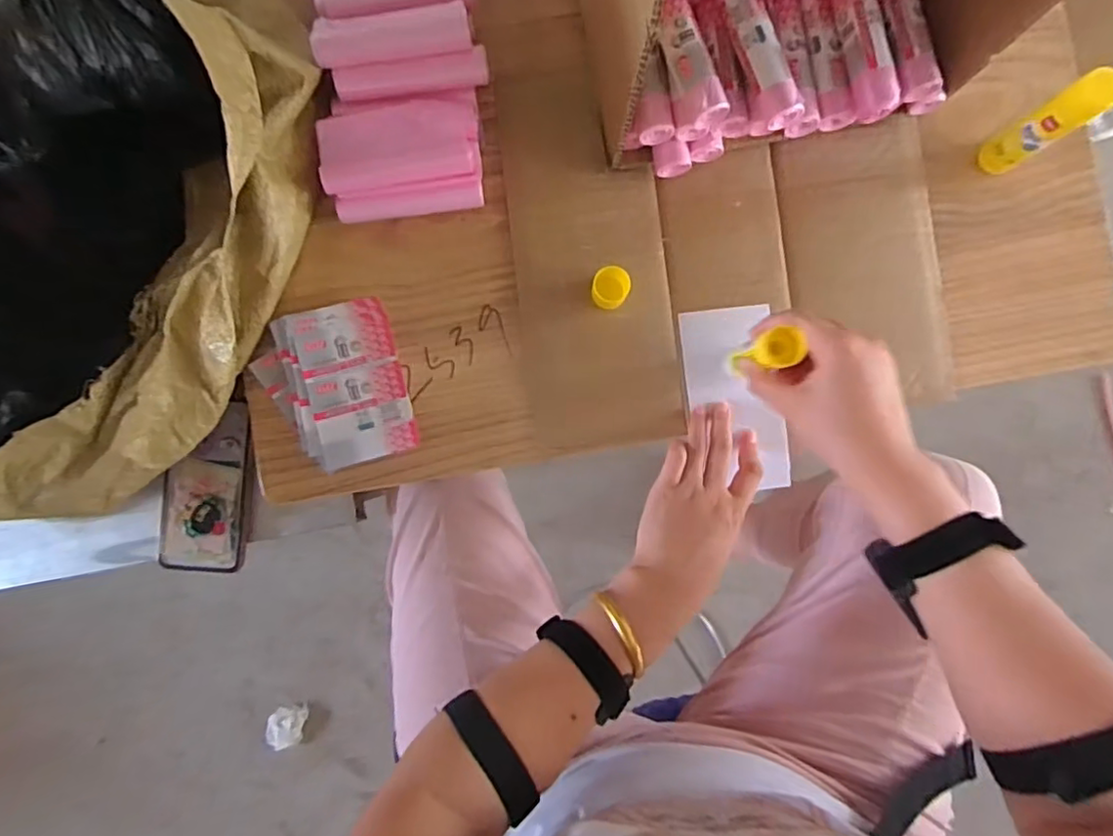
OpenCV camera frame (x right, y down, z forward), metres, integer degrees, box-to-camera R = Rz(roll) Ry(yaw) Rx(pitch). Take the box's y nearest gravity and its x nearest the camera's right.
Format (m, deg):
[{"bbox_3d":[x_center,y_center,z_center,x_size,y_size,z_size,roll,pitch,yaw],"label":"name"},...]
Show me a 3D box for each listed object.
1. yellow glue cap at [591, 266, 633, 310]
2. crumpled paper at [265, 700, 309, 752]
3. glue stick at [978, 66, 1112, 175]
[{"bbox_3d":[0.046,-0.109,0.518,0.030,0.023,0.033,0,90,0],"label":"yellow glue cap"},{"bbox_3d":[-0.470,0.542,1.078,0.066,0.050,0.069,-9,88,-1],"label":"crumpled paper"},{"bbox_3d":[0.391,-0.234,0.495,0.035,0.114,0.032,-30,88,-2],"label":"glue stick"}]

